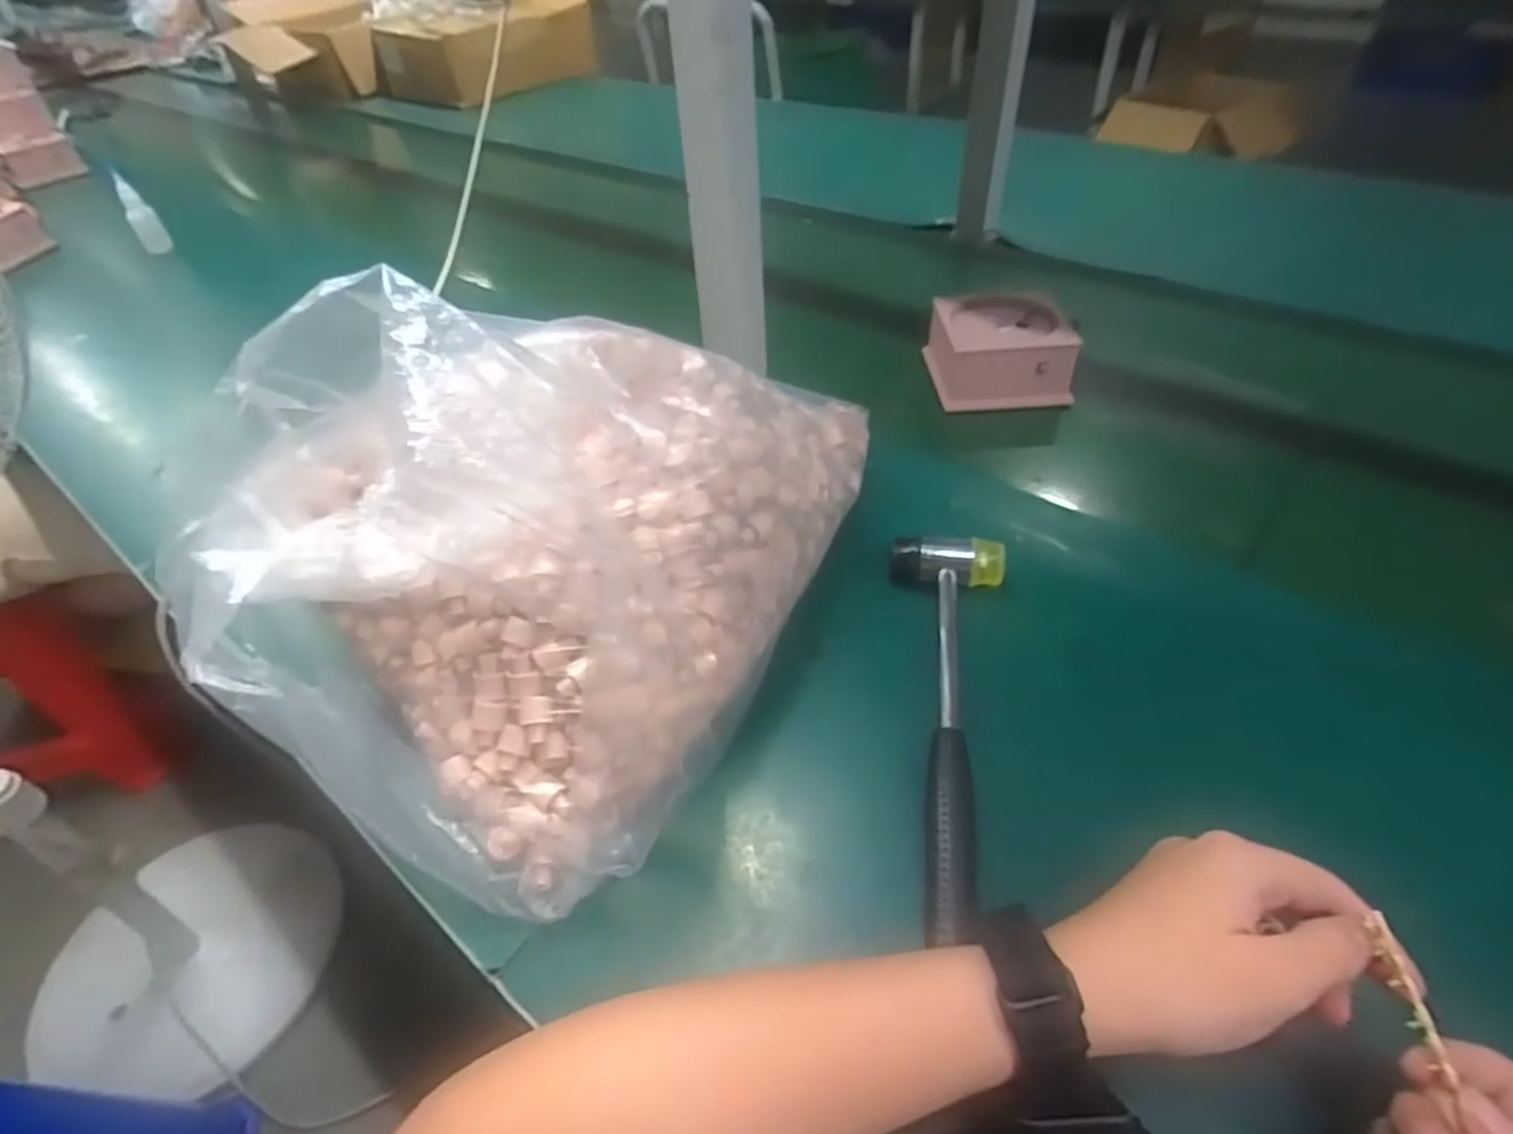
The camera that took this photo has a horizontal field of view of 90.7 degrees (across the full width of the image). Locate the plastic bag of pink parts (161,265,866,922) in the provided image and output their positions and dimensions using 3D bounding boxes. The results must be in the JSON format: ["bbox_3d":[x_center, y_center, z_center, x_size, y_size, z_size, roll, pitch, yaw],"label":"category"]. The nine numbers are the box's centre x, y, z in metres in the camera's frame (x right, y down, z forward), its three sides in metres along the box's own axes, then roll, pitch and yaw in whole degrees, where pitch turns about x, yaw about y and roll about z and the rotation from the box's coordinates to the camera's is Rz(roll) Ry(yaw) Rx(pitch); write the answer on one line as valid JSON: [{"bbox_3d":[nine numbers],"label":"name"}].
[{"bbox_3d":[-0.099,-0.041,0.405,0.233,0.177,0.342,16,48,20],"label":"plastic bag of pink parts"}]

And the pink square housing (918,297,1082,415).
[{"bbox_3d":[0.210,-0.189,0.651,0.107,0.056,0.105,-3,44,2],"label":"pink square housing"}]

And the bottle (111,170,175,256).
[{"bbox_3d":[-0.808,-0.463,0.982,0.035,0.091,0.034,-31,50,-24],"label":"bottle"}]

